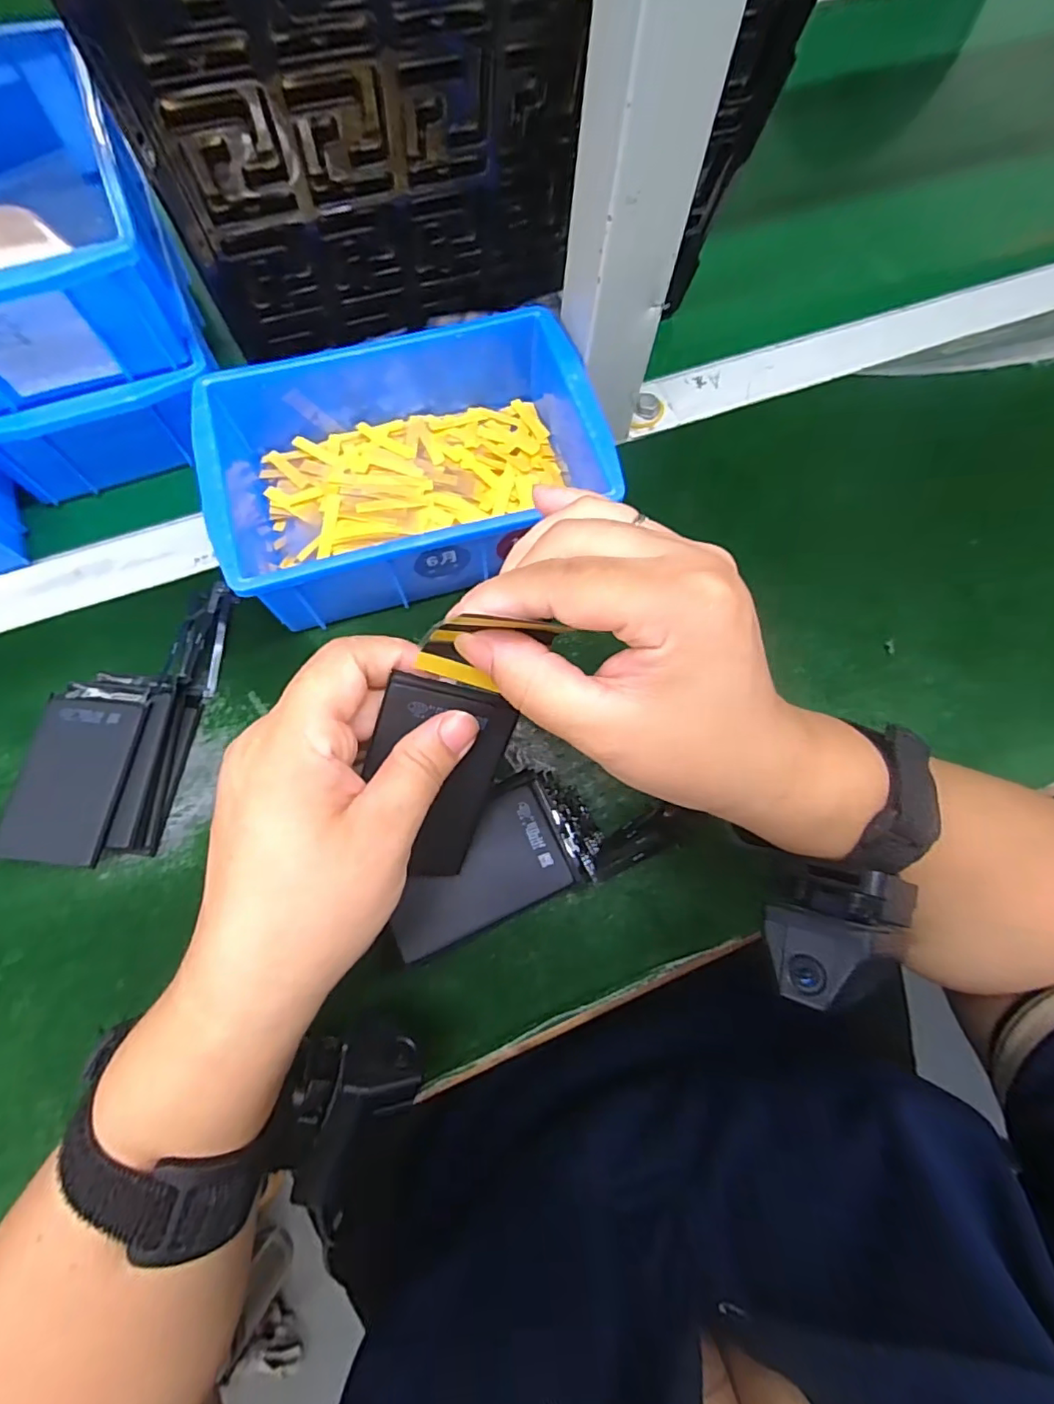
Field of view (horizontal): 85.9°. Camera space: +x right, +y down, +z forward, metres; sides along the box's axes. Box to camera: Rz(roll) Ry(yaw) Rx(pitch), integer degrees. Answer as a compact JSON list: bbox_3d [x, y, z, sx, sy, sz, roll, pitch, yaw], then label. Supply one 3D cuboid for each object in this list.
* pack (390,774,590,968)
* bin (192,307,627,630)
[{"bbox_3d":[-0.020,0.068,0.238,0.079,0.006,0.049,-22,73,-10],"label":"pack"},{"bbox_3d":[-0.064,-0.129,0.318,0.200,0.069,0.143,-19,71,-8],"label":"bin"}]

